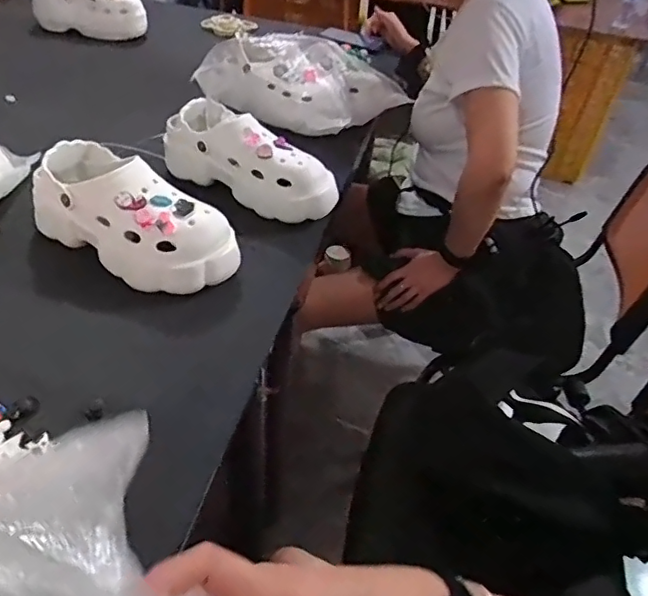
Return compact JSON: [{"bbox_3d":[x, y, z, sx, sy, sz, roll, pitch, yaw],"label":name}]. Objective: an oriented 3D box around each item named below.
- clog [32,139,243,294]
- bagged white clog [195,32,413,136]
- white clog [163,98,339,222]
[{"bbox_3d":[-0.224,-0.090,0.662,0.256,0.107,0.106,24,43,19],"label":"clog"},{"bbox_3d":[-0.047,-0.407,1.042,0.339,0.108,0.212,23,43,18],"label":"bagged white clog"},{"bbox_3d":[-0.103,-0.197,0.791,0.254,0.102,0.085,26,43,20],"label":"white clog"}]

